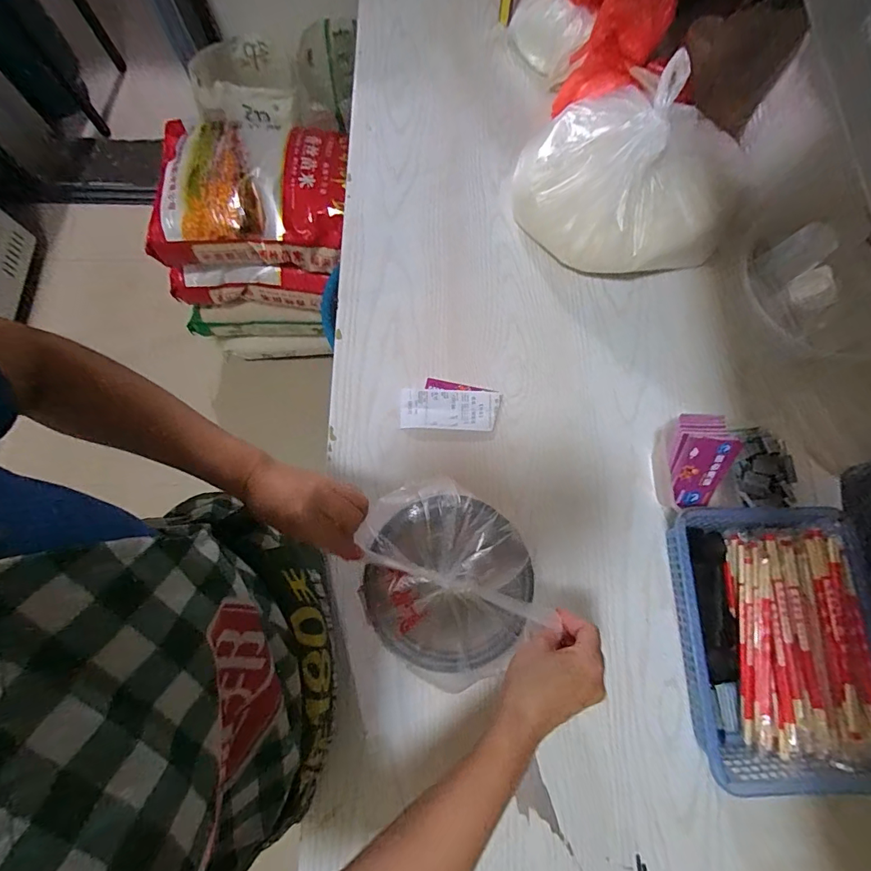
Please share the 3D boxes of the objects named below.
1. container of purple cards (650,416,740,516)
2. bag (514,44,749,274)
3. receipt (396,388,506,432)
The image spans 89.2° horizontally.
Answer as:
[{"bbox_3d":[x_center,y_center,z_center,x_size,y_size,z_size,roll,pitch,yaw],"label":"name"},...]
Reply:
[{"bbox_3d":[0.307,0.033,0.534,0.080,0.081,0.104,-4,74,0],"label":"container of purple cards"},{"bbox_3d":[0.260,-0.346,0.601,0.291,0.158,0.213,8,75,3],"label":"bag"},{"bbox_3d":[0.020,-0.035,0.589,0.132,0.008,0.053,1,74,1],"label":"receipt"}]

